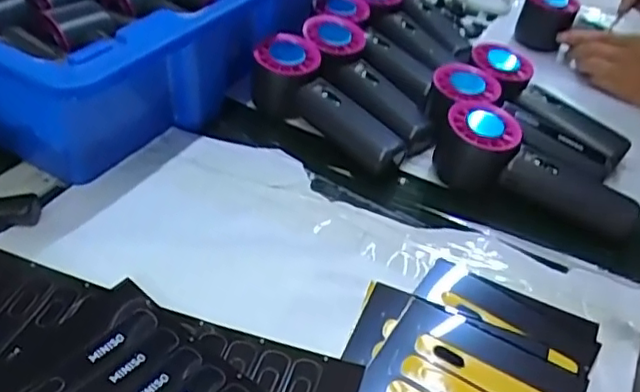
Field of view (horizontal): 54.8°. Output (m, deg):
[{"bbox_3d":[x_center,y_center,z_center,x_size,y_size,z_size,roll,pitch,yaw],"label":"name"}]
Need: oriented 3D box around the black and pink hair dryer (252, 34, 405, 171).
[{"bbox_3d":[0.009,-0.077,0.518,0.147,0.057,0.063,28,46,23],"label":"black and pink hair dryer"}]

